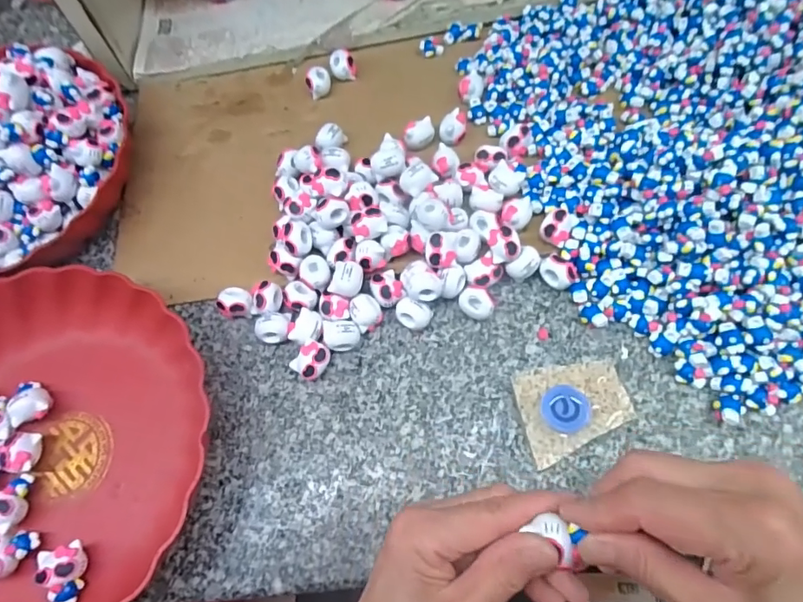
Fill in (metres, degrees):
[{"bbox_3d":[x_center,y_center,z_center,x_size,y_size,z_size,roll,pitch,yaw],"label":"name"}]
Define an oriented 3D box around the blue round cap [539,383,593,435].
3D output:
[{"bbox_3d":[0.108,0.071,0.328,0.030,0.011,0.030,3,66,5],"label":"blue round cap"}]

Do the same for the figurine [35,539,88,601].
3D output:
[{"bbox_3d":[-0.207,0.168,0.308,0.024,0.020,0.034,-24,67,-7],"label":"figurine"}]

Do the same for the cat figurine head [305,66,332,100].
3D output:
[{"bbox_3d":[-0.074,-0.195,0.453,0.023,0.028,0.018,-16,66,-4],"label":"cat figurine head"}]

